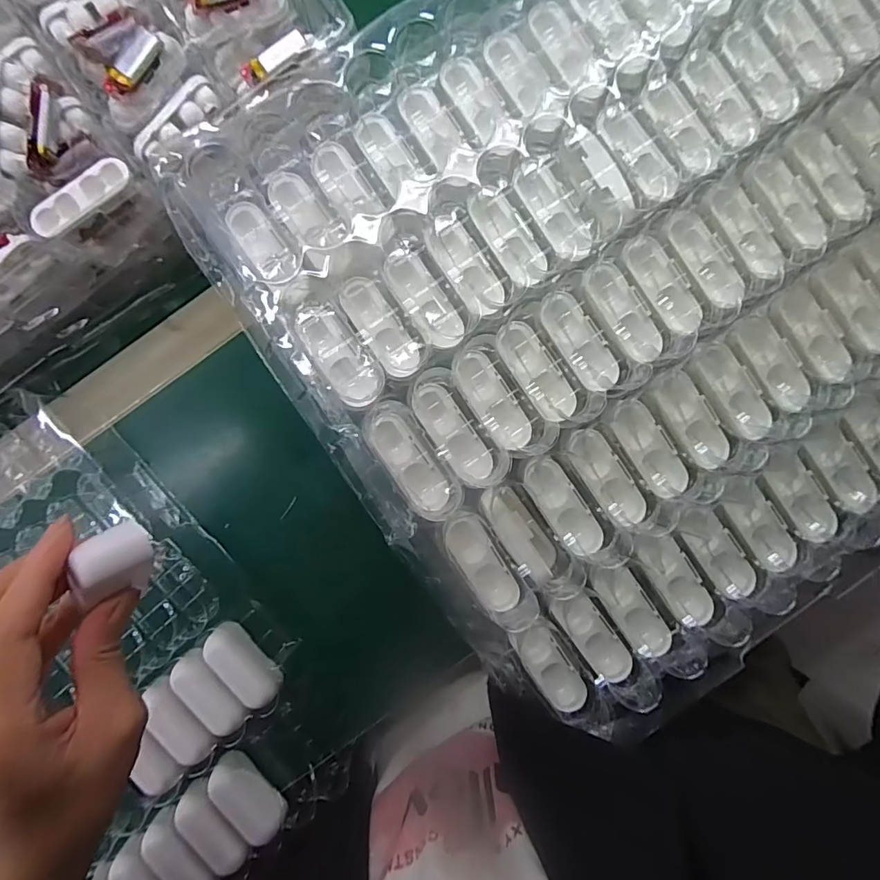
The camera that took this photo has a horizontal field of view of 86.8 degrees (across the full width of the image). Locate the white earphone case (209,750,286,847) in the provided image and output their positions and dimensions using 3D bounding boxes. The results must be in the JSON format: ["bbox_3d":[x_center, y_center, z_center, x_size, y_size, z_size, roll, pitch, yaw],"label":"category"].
[{"bbox_3d":[-0.138,0.257,0.336,0.029,0.024,0.061,-35,90,-3],"label":"white earphone case"}]

